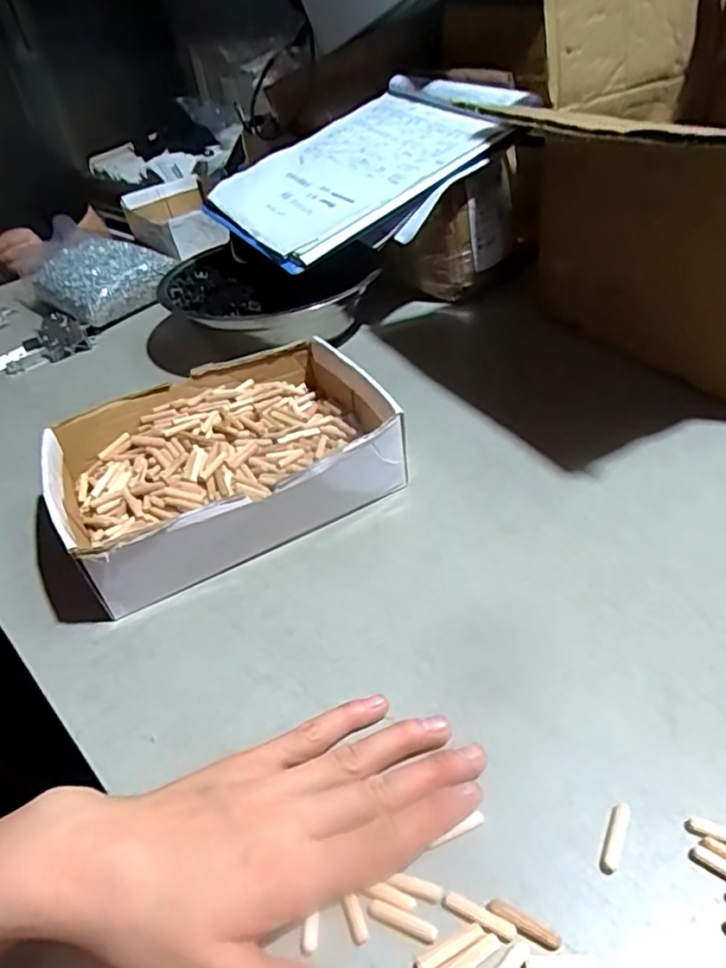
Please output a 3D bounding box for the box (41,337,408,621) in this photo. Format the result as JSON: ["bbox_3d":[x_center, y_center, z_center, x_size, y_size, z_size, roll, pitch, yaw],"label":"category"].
[{"bbox_3d":[-0.105,-0.023,0.478,0.250,0.064,0.193,-23,43,-17],"label":"box"}]

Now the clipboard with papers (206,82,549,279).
[{"bbox_3d":[-0.003,-0.346,0.644,0.302,0.026,0.208,-36,56,-11],"label":"clipboard with papers"}]

